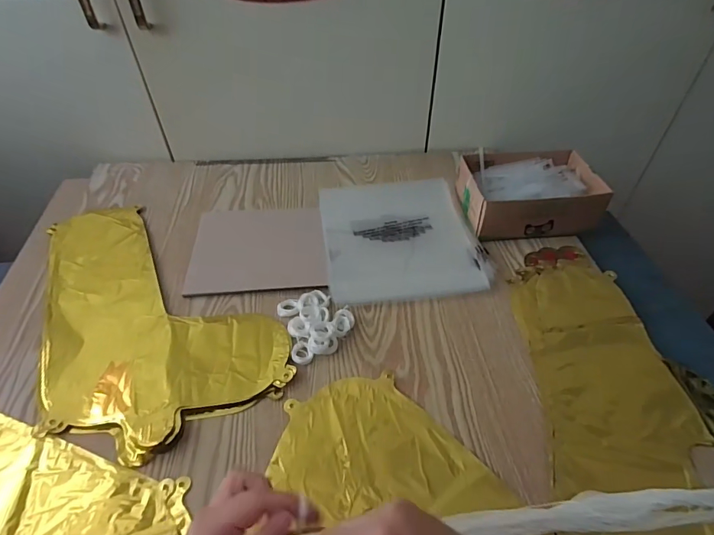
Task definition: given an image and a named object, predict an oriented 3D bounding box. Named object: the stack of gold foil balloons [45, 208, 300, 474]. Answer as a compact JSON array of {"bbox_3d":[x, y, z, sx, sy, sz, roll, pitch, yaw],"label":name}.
[{"bbox_3d":[-0.266,0.036,0.530,0.235,0.014,0.397,-25,52,-22],"label":"stack of gold foil balloons"}]

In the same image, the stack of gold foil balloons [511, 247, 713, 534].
[{"bbox_3d":[0.289,0.135,0.436,0.202,0.013,0.428,3,47,3],"label":"stack of gold foil balloons"}]

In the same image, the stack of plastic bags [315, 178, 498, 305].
[{"bbox_3d":[0.059,-0.048,0.609,0.207,0.014,0.221,-6,48,-5],"label":"stack of plastic bags"}]

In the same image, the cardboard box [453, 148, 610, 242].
[{"bbox_3d":[0.249,-0.111,0.627,0.182,0.057,0.135,-4,47,-3],"label":"cardboard box"}]

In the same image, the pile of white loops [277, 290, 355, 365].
[{"bbox_3d":[-0.046,0.061,0.503,0.078,0.021,0.087,-15,49,-13],"label":"pile of white loops"}]

